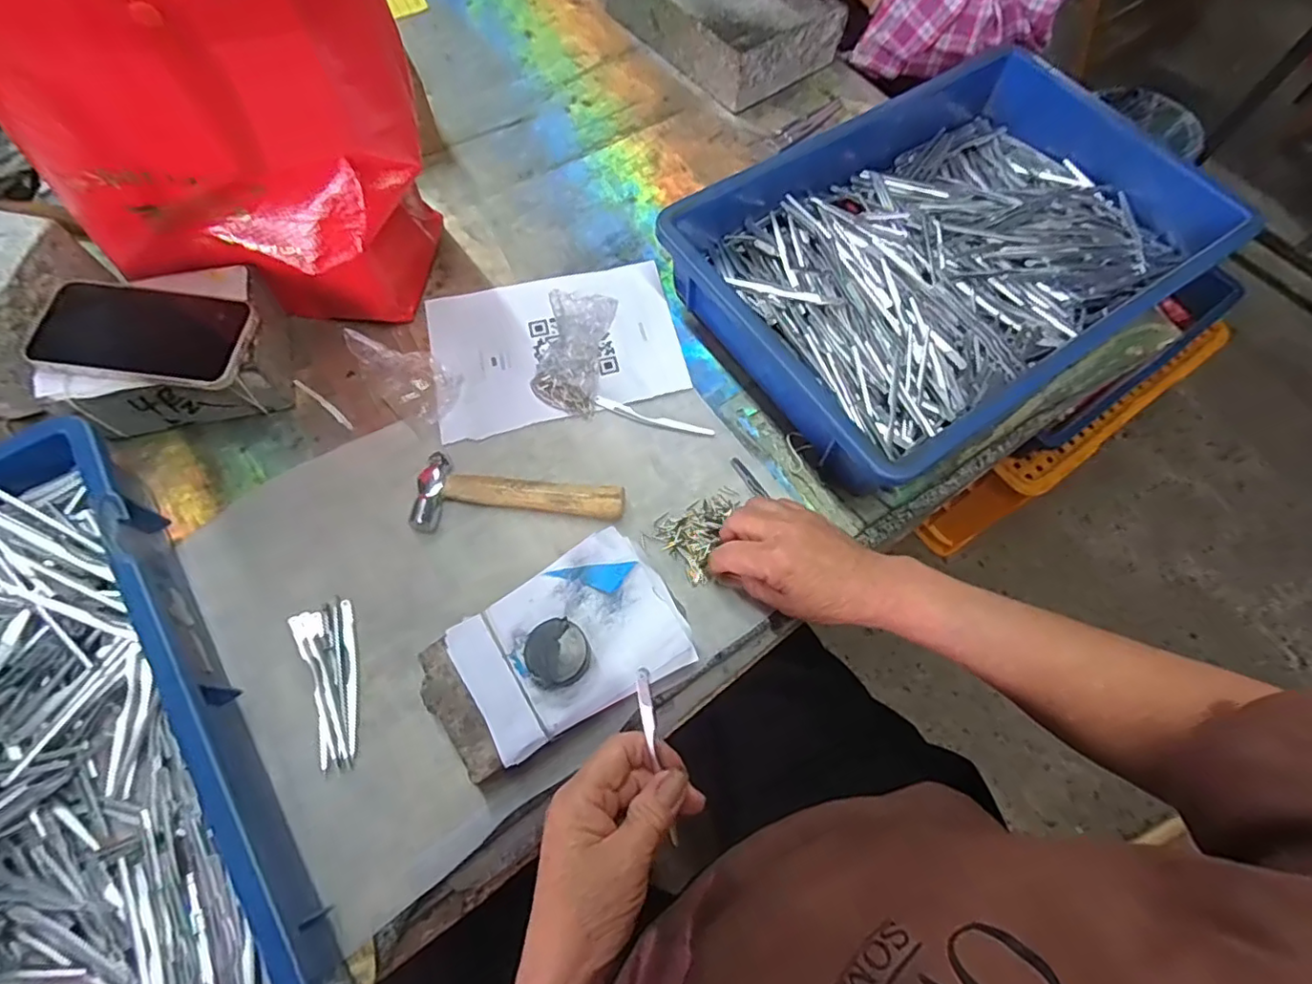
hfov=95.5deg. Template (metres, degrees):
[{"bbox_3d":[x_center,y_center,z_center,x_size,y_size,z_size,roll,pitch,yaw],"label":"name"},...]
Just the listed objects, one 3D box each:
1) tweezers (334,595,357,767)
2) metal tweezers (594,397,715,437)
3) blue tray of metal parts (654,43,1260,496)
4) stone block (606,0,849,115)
[{"bbox_3d":[-0.213,0.128,0.413,0.011,0.006,0.111,-12,68,-8],"label":"tweezers"},{"bbox_3d":[-0.002,-0.061,0.500,0.102,0.005,0.010,16,67,4],"label":"metal tweezers"},{"bbox_3d":[0.241,-0.220,0.537,0.422,0.077,0.318,-32,72,-15],"label":"blue tray of metal parts"},{"bbox_3d":[0.070,-0.544,0.673,0.145,0.068,0.239,-39,74,-17],"label":"stone block"}]

